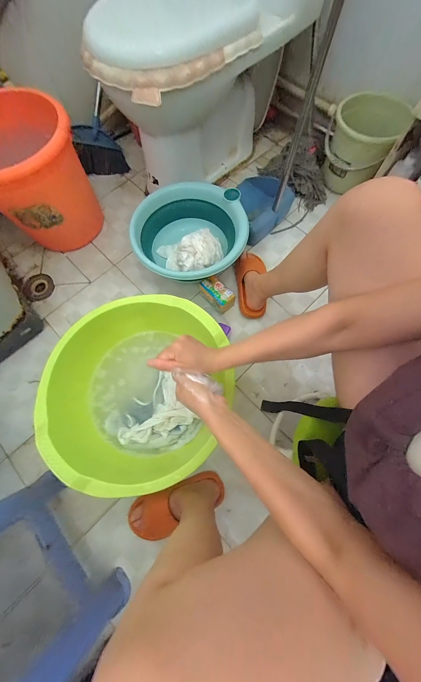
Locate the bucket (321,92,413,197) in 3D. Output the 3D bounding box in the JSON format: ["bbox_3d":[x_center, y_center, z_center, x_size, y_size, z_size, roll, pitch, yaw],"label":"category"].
[{"bbox_3d":[0.518,-0.708,0.838,0.195,0.195,0.219,13,72,5],"label":"bucket"}]

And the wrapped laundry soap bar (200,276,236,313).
[{"bbox_3d":[0.023,-0.150,0.752,0.067,0.063,0.112,-36,74,-10],"label":"wrapped laundry soap bar"}]

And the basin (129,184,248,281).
[{"bbox_3d":[-0.060,-0.331,0.774,0.349,0.140,0.338,0,72,1],"label":"basin"}]

